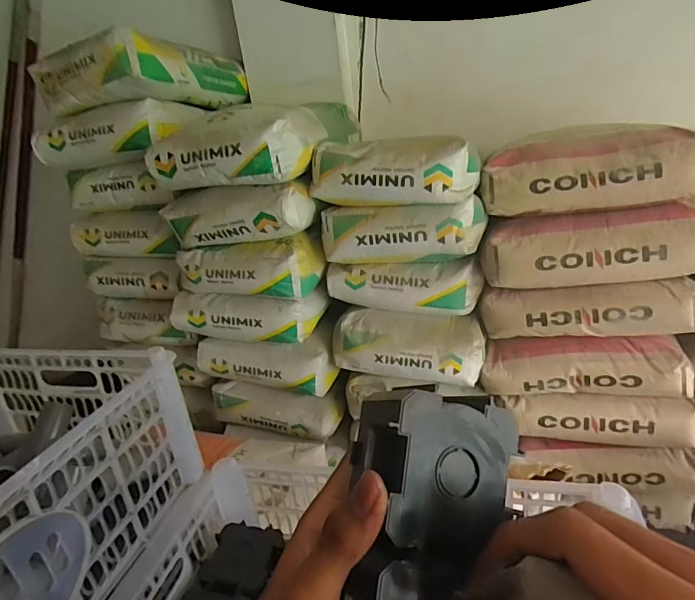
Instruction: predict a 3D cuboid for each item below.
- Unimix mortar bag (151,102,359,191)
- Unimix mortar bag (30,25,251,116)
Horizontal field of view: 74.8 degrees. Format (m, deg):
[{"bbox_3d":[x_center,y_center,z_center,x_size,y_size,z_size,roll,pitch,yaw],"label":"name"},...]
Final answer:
[{"bbox_3d":[-0.205,-0.404,1.162,0.360,0.139,0.500,0,23,19],"label":"Unimix mortar bag"},{"bbox_3d":[-0.560,-0.610,1.275,0.366,0.148,0.467,0,23,19],"label":"Unimix mortar bag"}]

